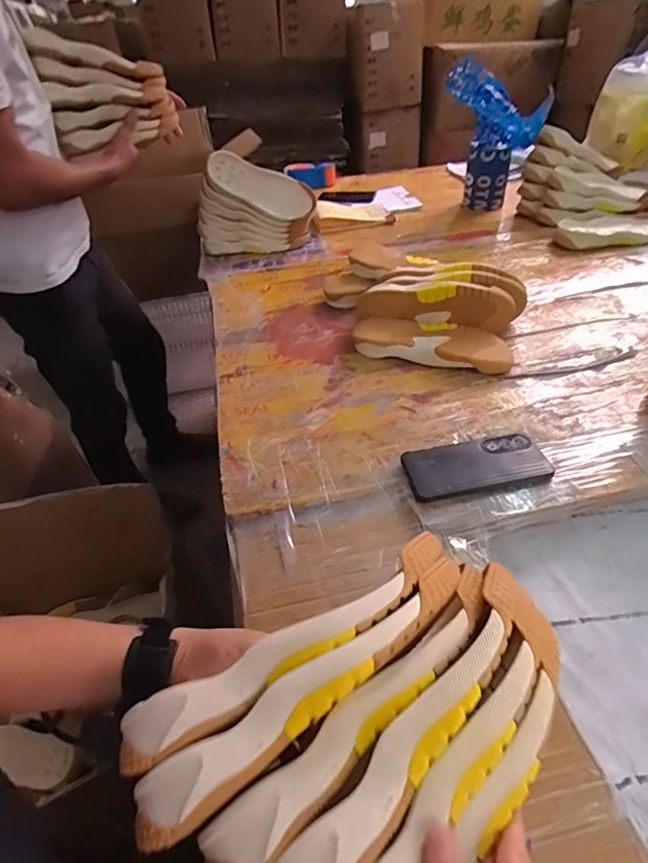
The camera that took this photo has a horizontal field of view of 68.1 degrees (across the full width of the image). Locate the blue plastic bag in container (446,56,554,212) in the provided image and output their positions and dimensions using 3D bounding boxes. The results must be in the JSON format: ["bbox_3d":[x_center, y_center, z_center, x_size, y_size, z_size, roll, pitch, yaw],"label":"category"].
[{"bbox_3d":[0.425,-0.724,1.212,0.107,0.298,0.277,-24,47,-20],"label":"blue plastic bag in container"}]

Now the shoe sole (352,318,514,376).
[{"bbox_3d":[0.170,-0.142,0.770,0.243,0.029,0.095,8,45,13],"label":"shoe sole"}]

